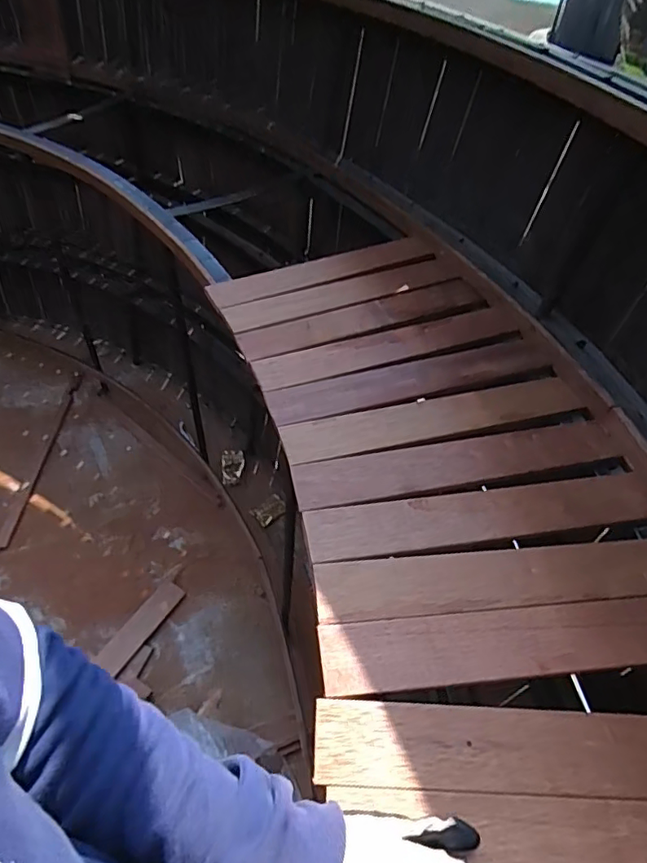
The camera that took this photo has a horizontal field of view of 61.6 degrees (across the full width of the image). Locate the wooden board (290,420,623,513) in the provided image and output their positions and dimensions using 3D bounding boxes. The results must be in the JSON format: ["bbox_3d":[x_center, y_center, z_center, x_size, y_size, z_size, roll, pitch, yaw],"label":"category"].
[{"bbox_3d":[0.166,0.036,0.664,0.404,0.014,0.070,-7,50,-13],"label":"wooden board"}]

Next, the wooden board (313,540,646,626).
[{"bbox_3d":[0.197,0.152,0.564,0.408,0.009,0.065,-2,49,-8],"label":"wooden board"}]

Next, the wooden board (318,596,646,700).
[{"bbox_3d":[0.206,0.200,0.521,0.414,0.012,0.067,-2,49,-8],"label":"wooden board"}]

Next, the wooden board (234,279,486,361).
[{"bbox_3d":[0.063,-0.179,0.843,0.394,0.023,0.072,-16,53,-20],"label":"wooden board"}]

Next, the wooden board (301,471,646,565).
[{"bbox_3d":[0.187,0.095,0.618,0.414,0.010,0.068,-5,50,-11],"label":"wooden board"}]

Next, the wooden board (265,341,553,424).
[{"bbox_3d":[0.127,-0.078,0.753,0.411,0.013,0.068,-12,51,-16],"label":"wooden board"}]

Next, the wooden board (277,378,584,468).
[{"bbox_3d":[0.146,-0.017,0.710,0.399,0.020,0.068,-9,50,-14],"label":"wooden board"}]

